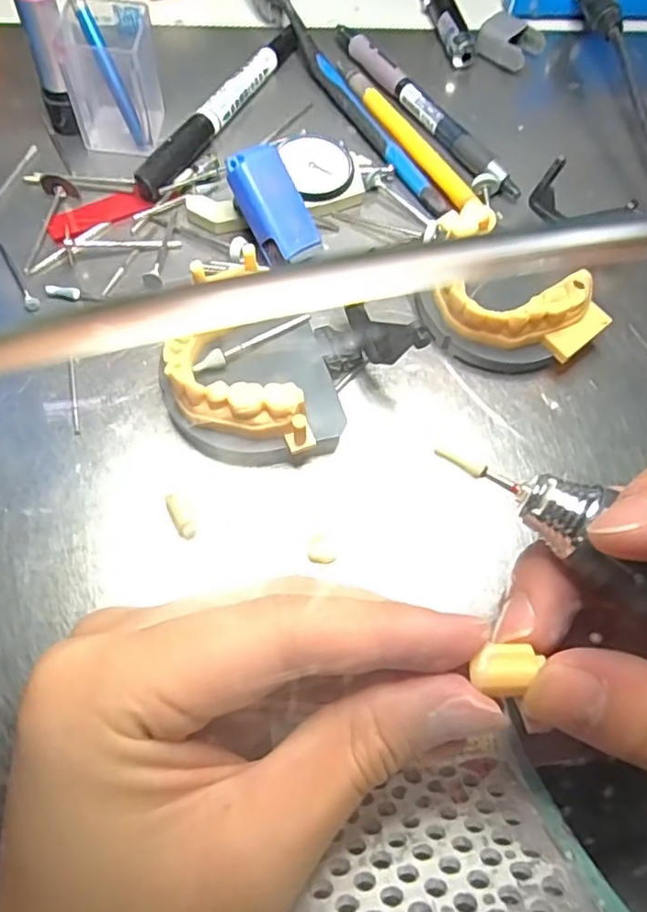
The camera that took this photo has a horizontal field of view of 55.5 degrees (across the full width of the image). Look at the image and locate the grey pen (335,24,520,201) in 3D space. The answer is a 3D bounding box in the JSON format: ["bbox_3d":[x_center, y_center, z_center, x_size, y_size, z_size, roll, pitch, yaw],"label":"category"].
[{"bbox_3d":[0.048,-0.174,0.303,0.012,0.008,0.137,-31,71,-17],"label":"grey pen"}]

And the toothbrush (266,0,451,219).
[{"bbox_3d":[0.009,-0.186,0.304,0.013,0.016,0.182,-26,70,-16],"label":"toothbrush"}]

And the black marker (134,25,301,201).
[{"bbox_3d":[-0.047,-0.167,0.296,0.011,0.014,0.132,27,66,8],"label":"black marker"}]

